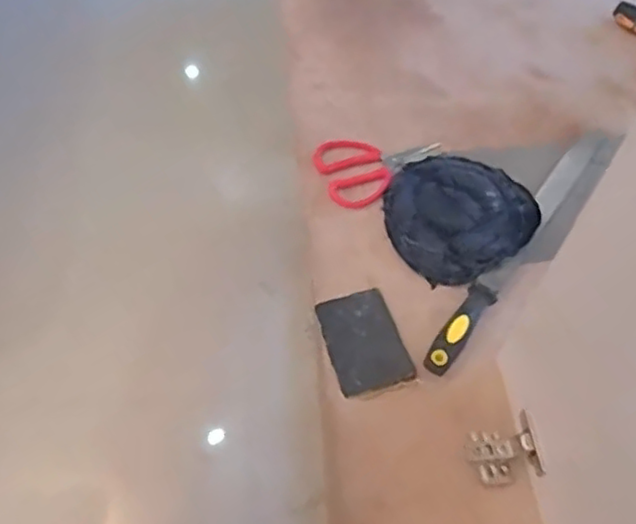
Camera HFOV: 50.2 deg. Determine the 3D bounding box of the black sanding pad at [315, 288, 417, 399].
[{"bbox_3d":[0.047,0.082,0.715,0.076,0.008,0.114,-14,60,-12],"label":"black sanding pad"}]

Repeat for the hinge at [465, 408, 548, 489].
[{"bbox_3d":[0.173,0.178,0.640,0.062,0.034,0.056,-6,58,-7],"label":"hinge"}]

